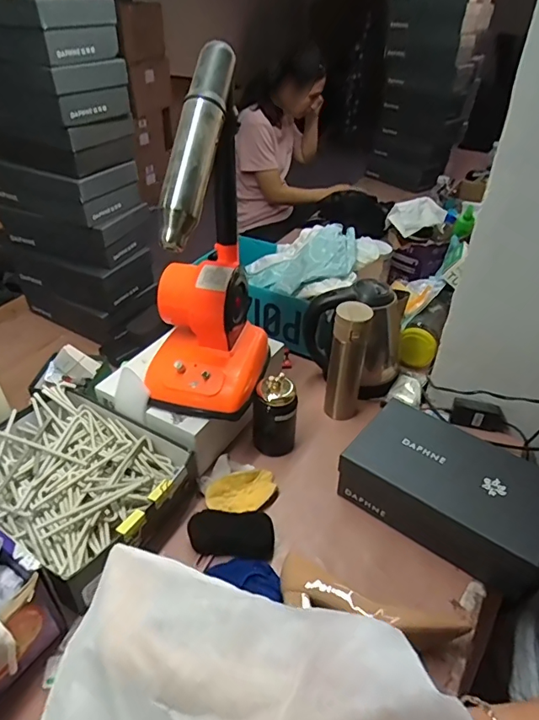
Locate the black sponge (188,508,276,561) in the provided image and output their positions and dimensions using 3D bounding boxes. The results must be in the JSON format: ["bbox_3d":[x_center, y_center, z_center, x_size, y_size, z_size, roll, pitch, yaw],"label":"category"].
[{"bbox_3d":[-0.057,0.268,0.748,0.130,0.041,0.064,6,38,5],"label":"black sponge"}]

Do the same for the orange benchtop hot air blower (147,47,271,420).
[{"bbox_3d":[-0.099,-0.159,0.736,0.166,0.490,0.215,12,39,12],"label":"orange benchtop hot air blower"}]

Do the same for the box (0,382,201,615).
[{"bbox_3d":[-0.305,0.188,0.777,0.333,0.095,0.266,25,44,27],"label":"box"}]

